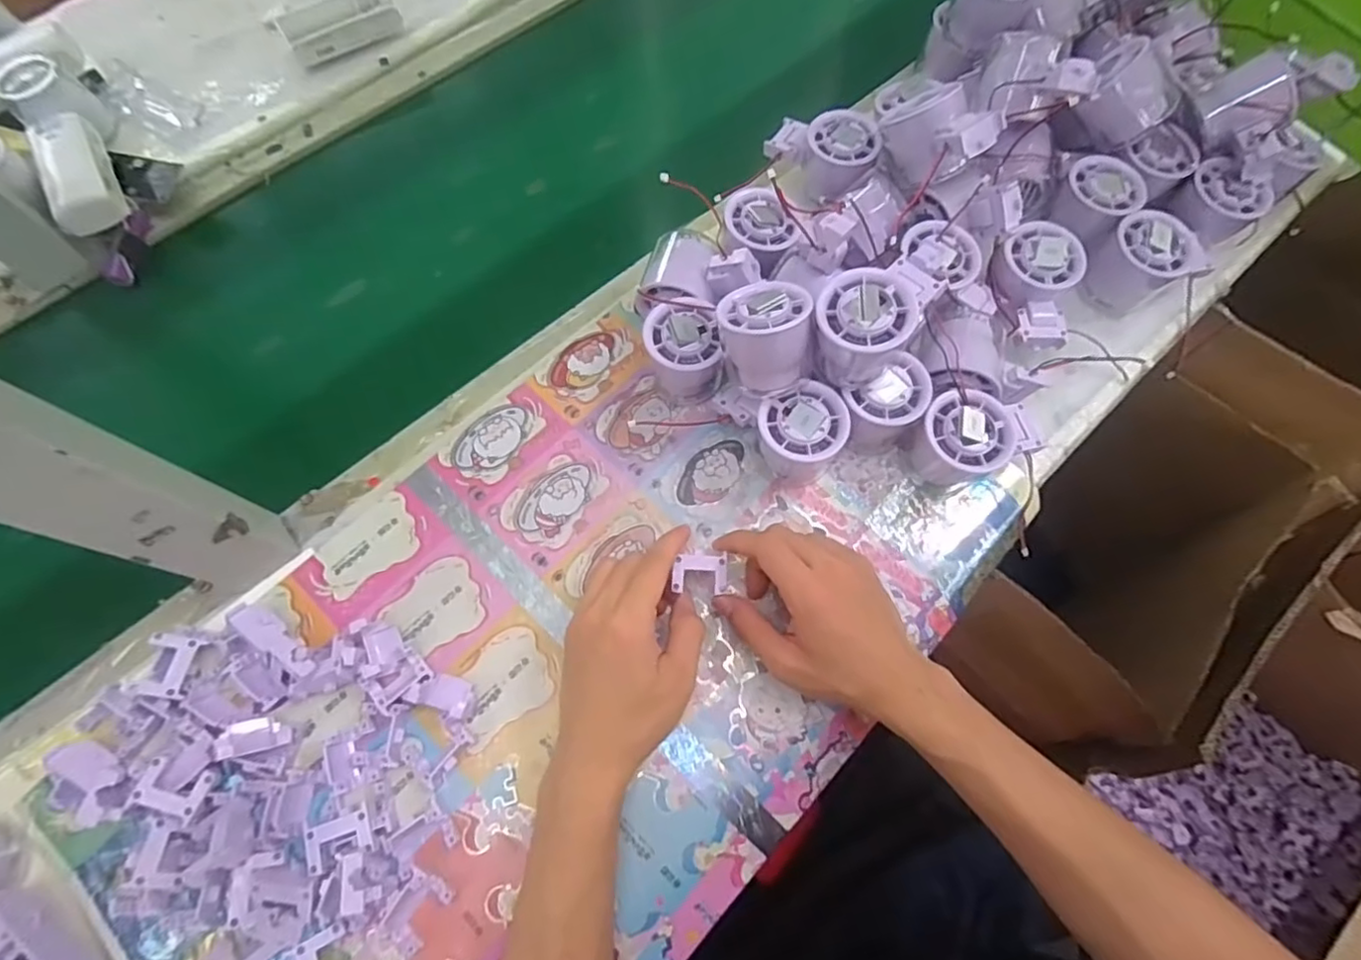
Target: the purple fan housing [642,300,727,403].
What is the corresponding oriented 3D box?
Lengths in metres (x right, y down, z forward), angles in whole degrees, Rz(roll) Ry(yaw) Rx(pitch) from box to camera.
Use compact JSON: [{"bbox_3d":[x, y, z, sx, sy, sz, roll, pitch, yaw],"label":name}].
[{"bbox_3d":[0.003,-0.094,0.450,0.054,0.061,0.052,0,68,0],"label":"purple fan housing"}]

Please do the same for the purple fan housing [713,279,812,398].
[{"bbox_3d":[0.056,-0.094,0.408,0.056,0.063,0.056,-7,49,8],"label":"purple fan housing"}]

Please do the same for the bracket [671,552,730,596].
[{"bbox_3d":[0.014,0.059,0.395,0.034,0.006,0.025,-2,69,-1],"label":"bracket"}]

